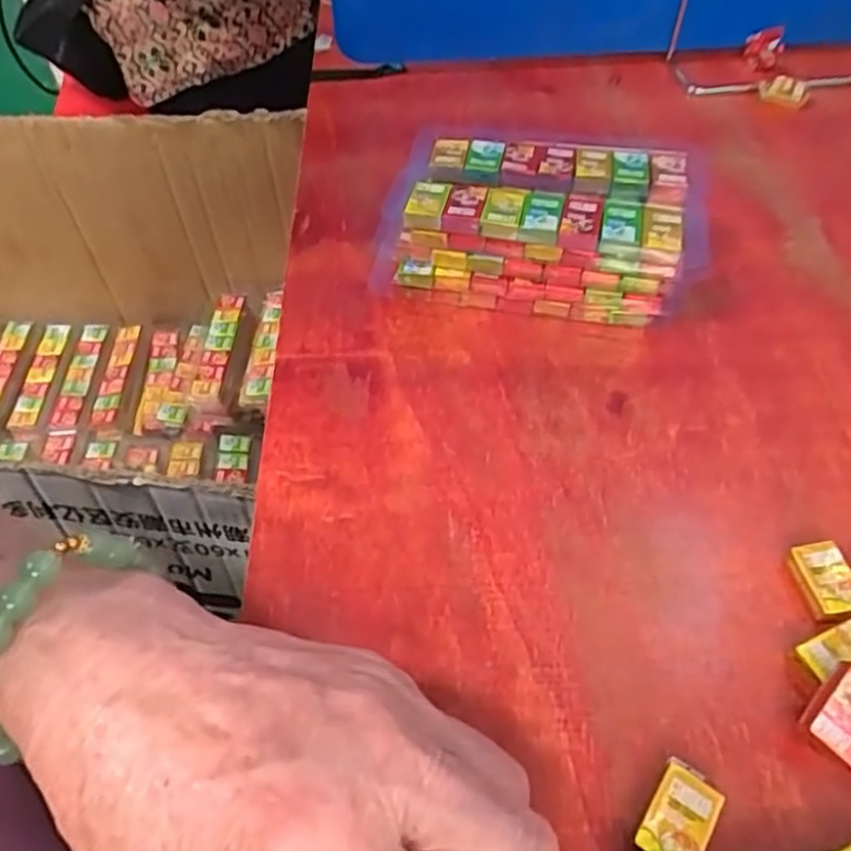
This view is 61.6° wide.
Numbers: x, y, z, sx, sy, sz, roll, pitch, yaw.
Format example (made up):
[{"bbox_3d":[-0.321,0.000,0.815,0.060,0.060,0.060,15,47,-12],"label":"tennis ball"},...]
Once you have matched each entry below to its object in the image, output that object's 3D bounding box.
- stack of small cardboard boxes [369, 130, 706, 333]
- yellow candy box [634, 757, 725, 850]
[{"bbox_3d":[0.050,-0.094,0.339,0.144,0.049,0.074,8,51,7],"label":"stack of small cardboard boxes"},{"bbox_3d":[0.070,0.109,0.198,0.016,0.008,0.027,29,56,22],"label":"yellow candy box"}]

